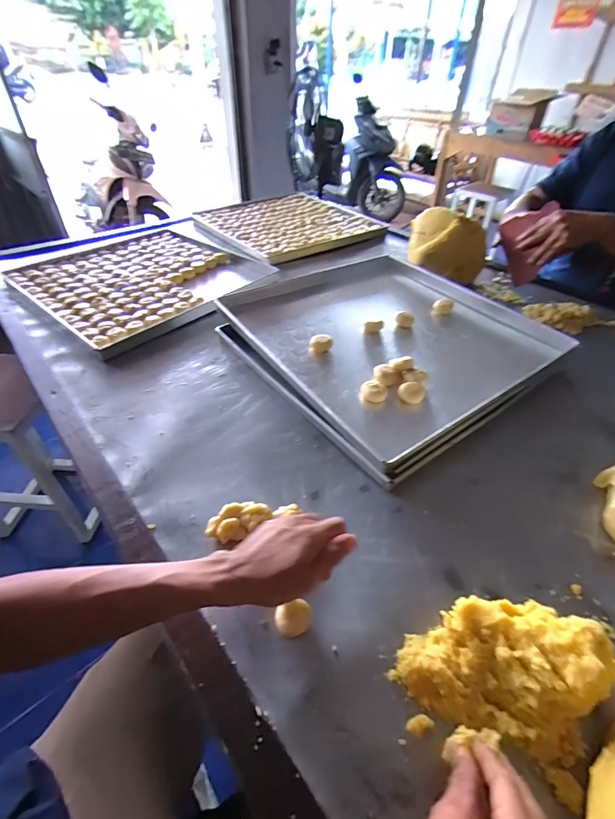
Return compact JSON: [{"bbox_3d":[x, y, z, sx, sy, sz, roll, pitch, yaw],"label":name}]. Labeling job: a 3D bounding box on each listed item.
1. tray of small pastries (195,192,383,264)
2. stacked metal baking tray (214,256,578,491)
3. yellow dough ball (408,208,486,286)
[{"bbox_3d":[-0.087,-0.667,1.370,0.487,0.051,0.516,-25,50,-27],"label":"tray of small pastries"},{"bbox_3d":[0.159,-0.147,0.783,0.522,0.079,0.520,-26,48,-28],"label":"stacked metal baking tray"},{"bbox_3d":[0.369,-0.437,1.018,0.187,0.152,0.152,3,43,1],"label":"yellow dough ball"}]

